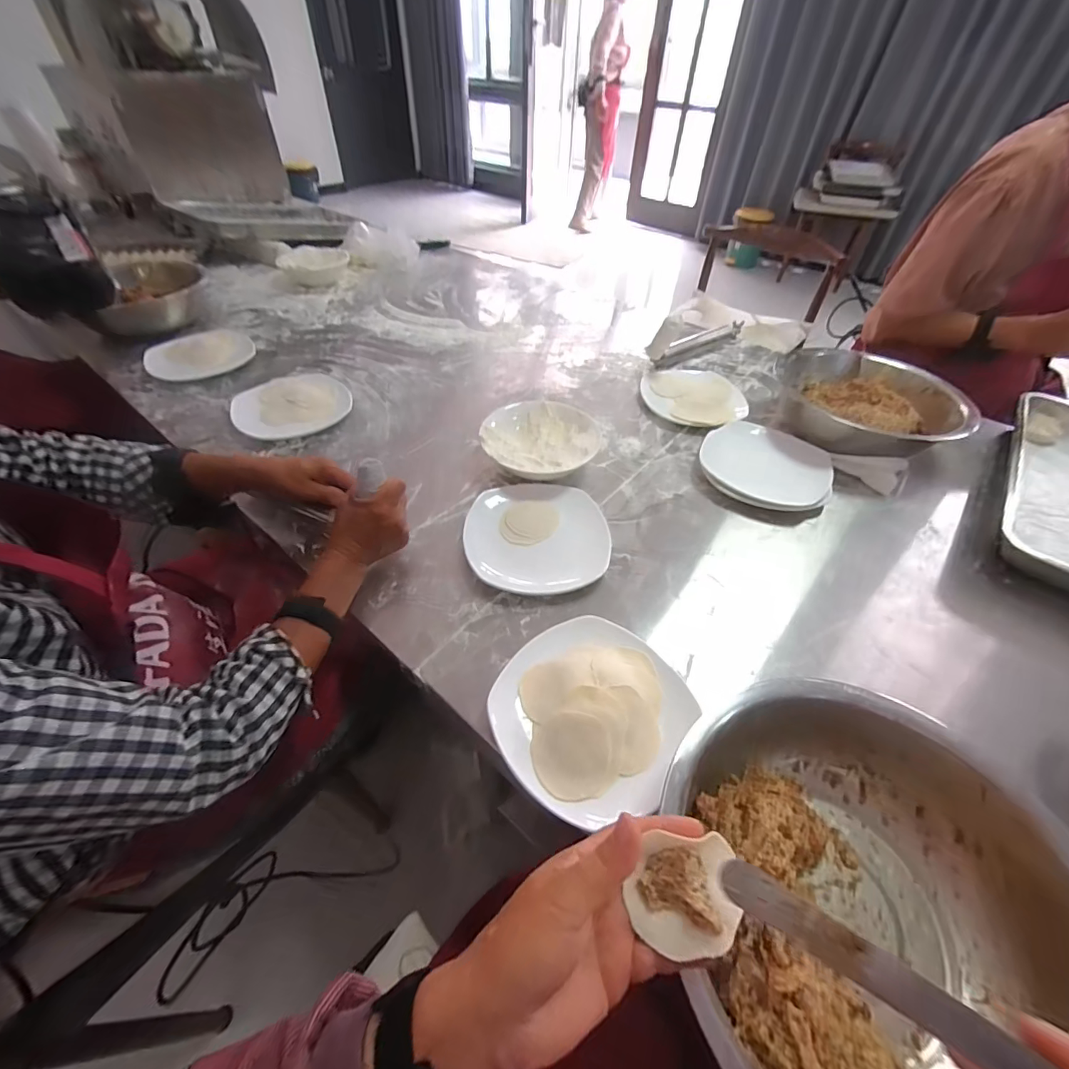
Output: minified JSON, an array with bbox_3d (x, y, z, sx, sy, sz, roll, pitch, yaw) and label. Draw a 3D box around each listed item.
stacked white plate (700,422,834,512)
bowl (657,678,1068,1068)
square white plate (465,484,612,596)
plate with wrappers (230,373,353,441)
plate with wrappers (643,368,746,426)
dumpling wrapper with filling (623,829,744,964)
[{"bbox_3d":[0.344,-0.103,0.689,0.178,0.034,0.157,23,51,18],"label":"stacked white plate"},{"bbox_3d":[0.228,0.247,0.330,0.264,0.090,0.243,1,48,-1],"label":"bowl"},{"bbox_3d":[0.004,0.001,0.586,0.174,0.027,0.162,2,48,0],"label":"square white plate"},{"bbox_3d":[-0.407,-0.221,0.777,0.180,0.029,0.166,1,48,-1],"label":"plate with wrappers"},{"bbox_3d":[0.282,-0.247,0.828,0.166,0.022,0.173,1,48,-1],"label":"plate with wrappers"},{"bbox_3d":[0.085,0.202,0.260,0.056,0.016,0.054,6,48,3],"label":"dumpling wrapper with filling"}]

